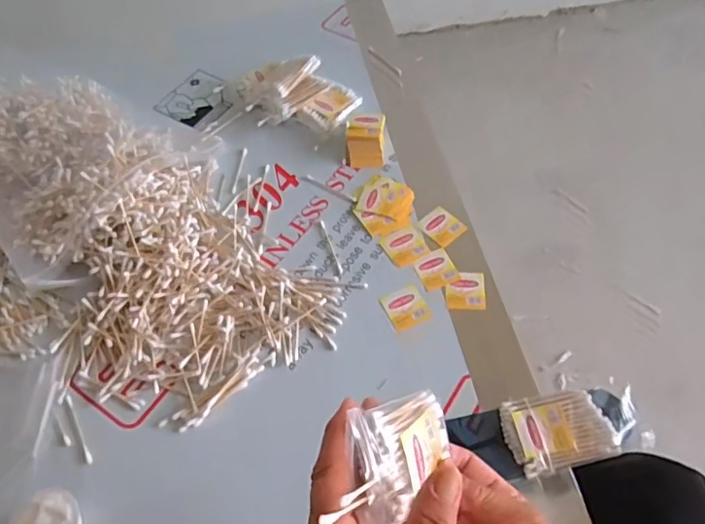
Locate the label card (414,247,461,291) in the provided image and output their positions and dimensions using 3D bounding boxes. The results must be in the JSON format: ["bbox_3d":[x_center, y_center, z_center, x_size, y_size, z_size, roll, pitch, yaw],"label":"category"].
[{"bbox_3d":[0.088,0.008,0.582,0.039,0.004,0.042,-18,58,-9],"label":"label card"}]

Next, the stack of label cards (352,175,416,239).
[{"bbox_3d":[0.036,-0.067,0.629,0.067,0.005,0.078,-16,58,-8],"label":"stack of label cards"}]

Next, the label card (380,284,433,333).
[{"bbox_3d":[0.054,0.046,0.559,0.041,0.004,0.042,-22,59,-12],"label":"label card"}]

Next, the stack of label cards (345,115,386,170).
[{"bbox_3d":[0.017,-0.147,0.665,0.046,0.037,0.057,-1,57,2],"label":"stack of label cards"}]

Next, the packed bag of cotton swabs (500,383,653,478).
[{"bbox_3d":[0.190,0.140,0.477,0.112,0.018,0.063,-11,57,-5],"label":"packed bag of cotton swabs"}]

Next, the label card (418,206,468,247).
[{"bbox_3d":[0.098,-0.040,0.612,0.039,0.007,0.044,-37,61,-15],"label":"label card"}]

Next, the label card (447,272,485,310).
[{"bbox_3d":[0.116,0.028,0.566,0.038,0.004,0.044,3,57,4],"label":"label card"}]

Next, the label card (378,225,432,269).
[{"bbox_3d":[0.057,-0.019,0.599,0.044,0.004,0.044,-23,59,-12],"label":"label card"}]

